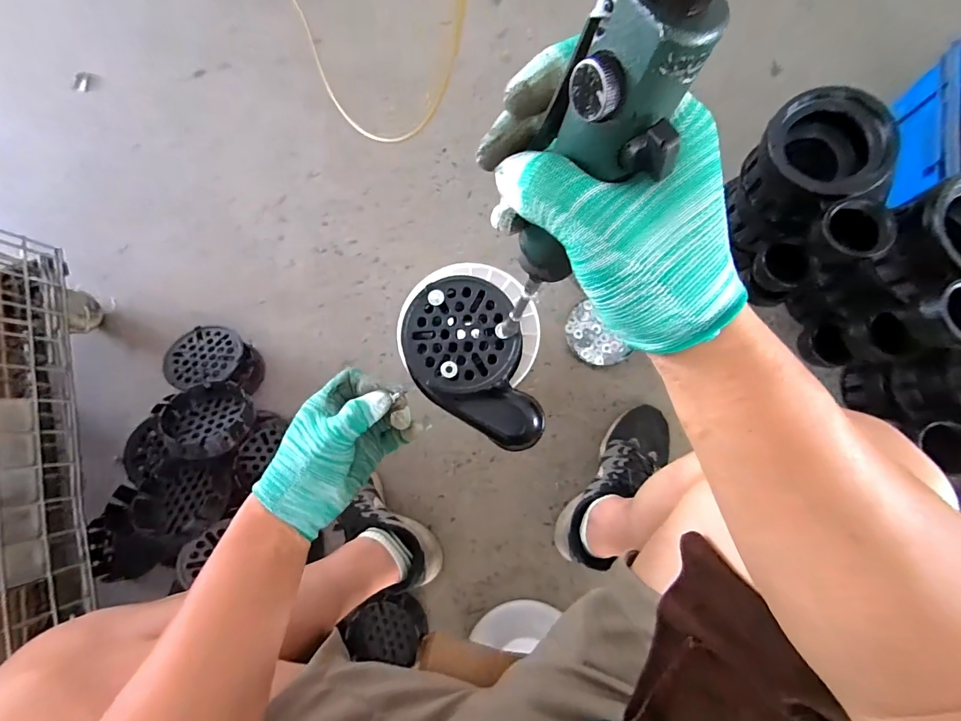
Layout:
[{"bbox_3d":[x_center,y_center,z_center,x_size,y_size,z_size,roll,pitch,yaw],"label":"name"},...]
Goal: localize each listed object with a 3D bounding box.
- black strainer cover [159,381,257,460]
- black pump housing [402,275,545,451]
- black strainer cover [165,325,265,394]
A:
[{"bbox_3d":[-0.456,0.097,0.684,0.126,0.035,0.136,-30,58,-28],"label":"black strainer cover"},{"bbox_3d":[-0.008,0.011,0.499,0.134,0.078,0.214,-16,81,2],"label":"black pump housing"},{"bbox_3d":[-0.504,0.007,0.776,0.155,0.074,0.131,7,63,0],"label":"black strainer cover"}]

